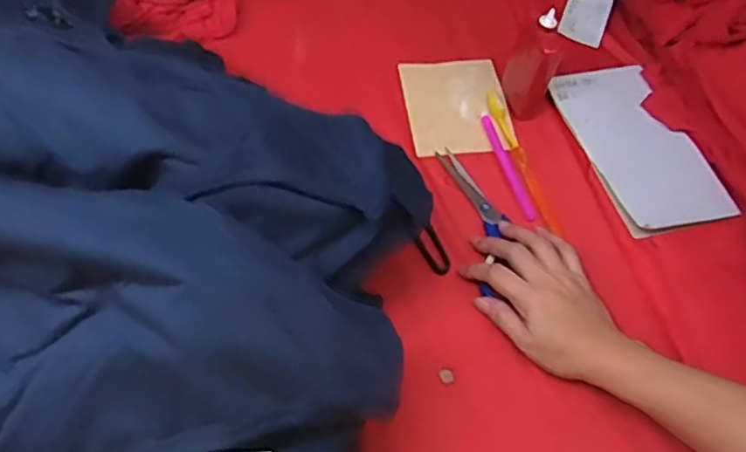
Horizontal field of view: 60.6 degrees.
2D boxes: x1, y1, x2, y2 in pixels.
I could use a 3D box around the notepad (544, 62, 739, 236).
[{"bbox_3d":[0.272,-0.082,0.649,0.121,0.011,0.194,-11,61,-15],"label":"notepad"}]

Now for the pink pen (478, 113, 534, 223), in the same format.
[{"bbox_3d":[0.132,-0.062,0.634,0.012,0.009,0.132,-10,56,-11],"label":"pink pen"}]

